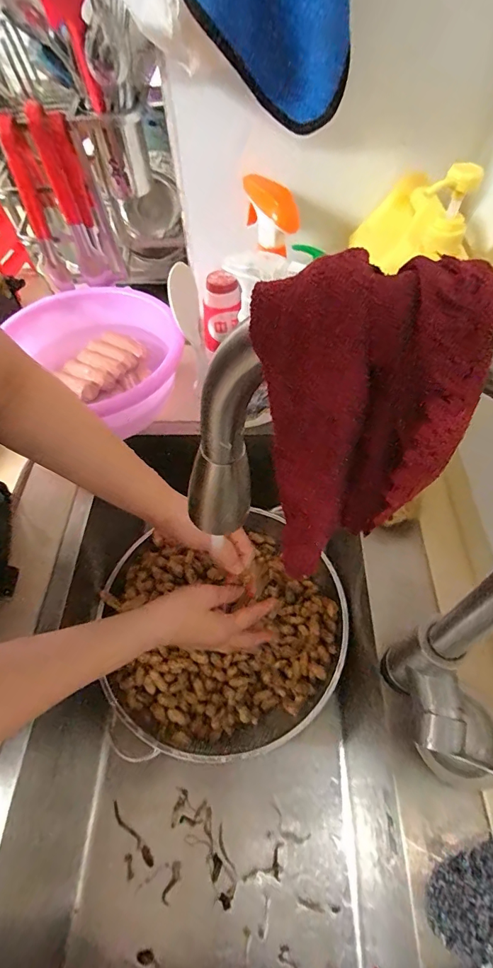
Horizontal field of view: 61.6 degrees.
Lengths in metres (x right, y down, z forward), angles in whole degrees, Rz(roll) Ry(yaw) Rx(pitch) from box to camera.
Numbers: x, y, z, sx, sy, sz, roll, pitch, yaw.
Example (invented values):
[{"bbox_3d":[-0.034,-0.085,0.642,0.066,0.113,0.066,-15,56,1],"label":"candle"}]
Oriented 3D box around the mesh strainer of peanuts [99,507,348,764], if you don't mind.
[{"bbox_3d":[-0.026,0.198,0.582,0.323,0.118,0.303,-1,56,1],"label":"mesh strainer of peanuts"}]

